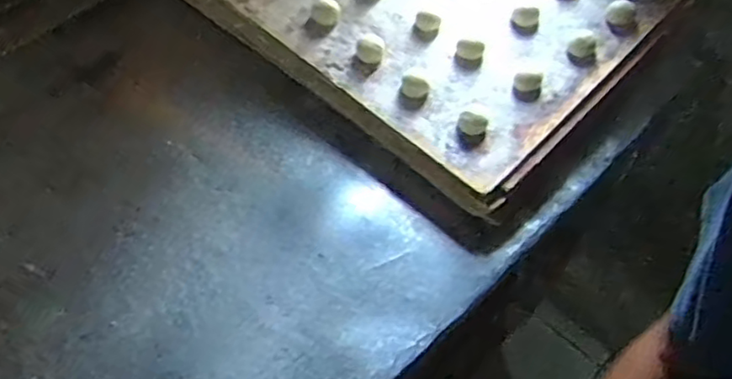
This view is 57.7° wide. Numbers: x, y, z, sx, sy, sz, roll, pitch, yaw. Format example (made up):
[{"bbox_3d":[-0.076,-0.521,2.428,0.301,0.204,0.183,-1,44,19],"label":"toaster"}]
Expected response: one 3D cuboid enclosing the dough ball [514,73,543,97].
[{"bbox_3d":[0.177,-0.115,0.730,0.031,0.017,0.035,11,60,6],"label":"dough ball"}]

